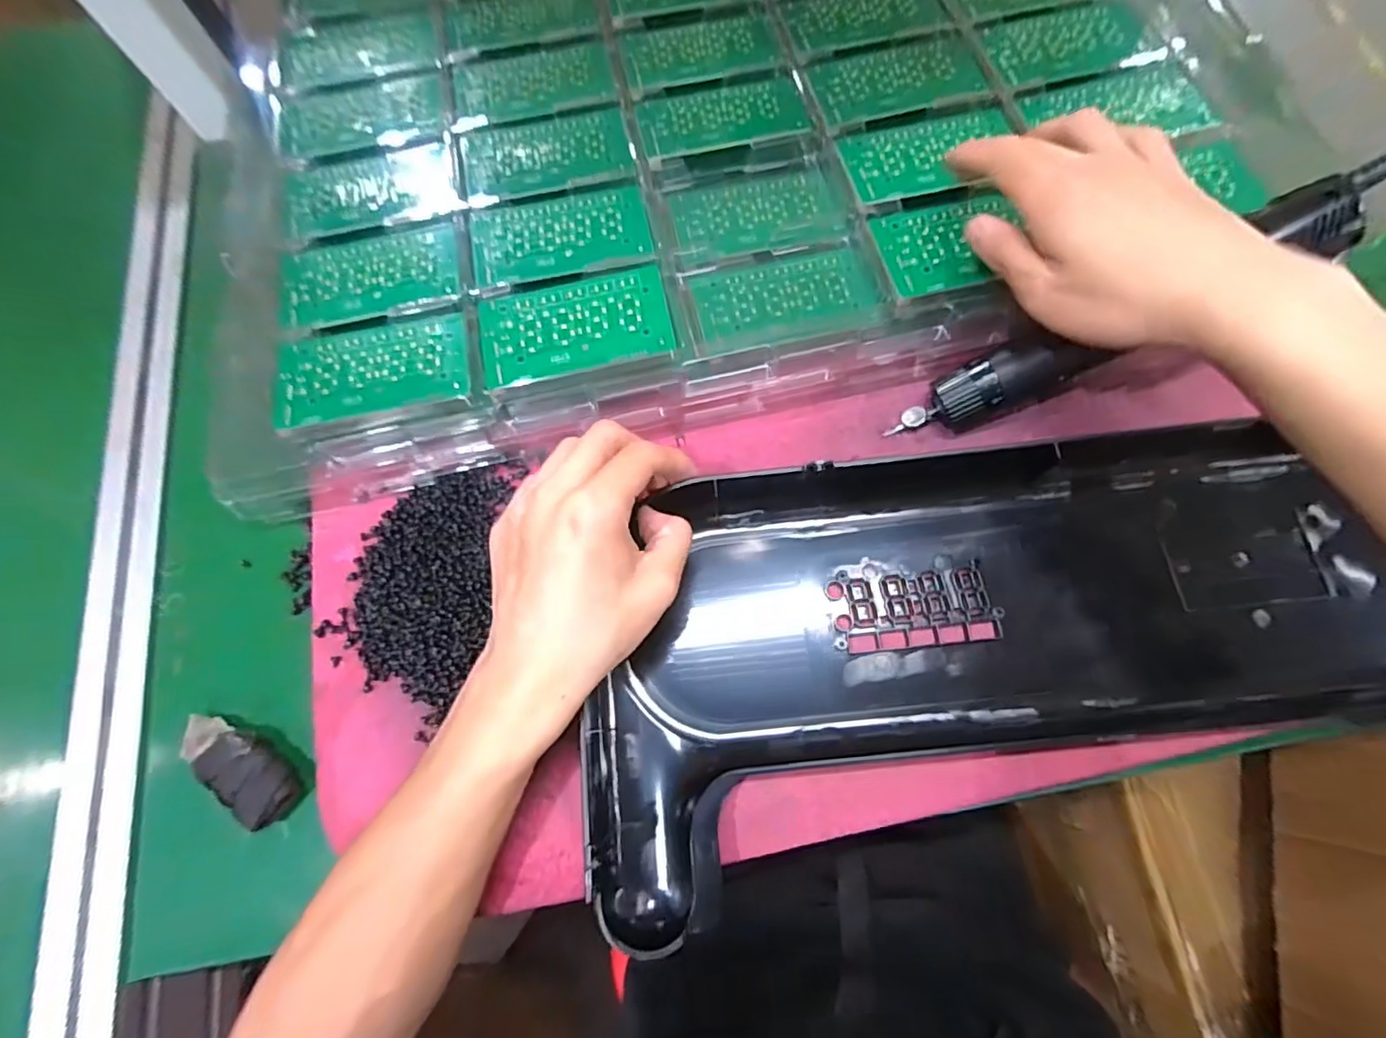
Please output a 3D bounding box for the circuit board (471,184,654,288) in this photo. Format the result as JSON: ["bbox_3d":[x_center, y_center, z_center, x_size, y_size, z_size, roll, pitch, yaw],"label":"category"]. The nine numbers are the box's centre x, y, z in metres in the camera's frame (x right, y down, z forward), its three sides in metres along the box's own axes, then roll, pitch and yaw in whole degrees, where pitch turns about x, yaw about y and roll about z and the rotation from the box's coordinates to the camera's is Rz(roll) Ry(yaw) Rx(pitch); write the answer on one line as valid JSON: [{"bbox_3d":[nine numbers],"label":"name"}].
[{"bbox_3d":[-0.081,-0.174,0.367,0.105,0.004,0.060,-10,71,-1],"label":"circuit board"}]

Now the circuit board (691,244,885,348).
[{"bbox_3d":[0.053,-0.135,0.360,0.104,0.004,0.050,-14,71,-2],"label":"circuit board"}]

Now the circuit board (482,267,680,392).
[{"bbox_3d":[-0.067,-0.110,0.342,0.104,0.004,0.059,-13,73,-1],"label":"circuit board"}]

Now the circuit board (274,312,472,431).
[{"bbox_3d":[-0.178,-0.084,0.336,0.102,0.005,0.059,-12,71,-2],"label":"circuit board"}]

